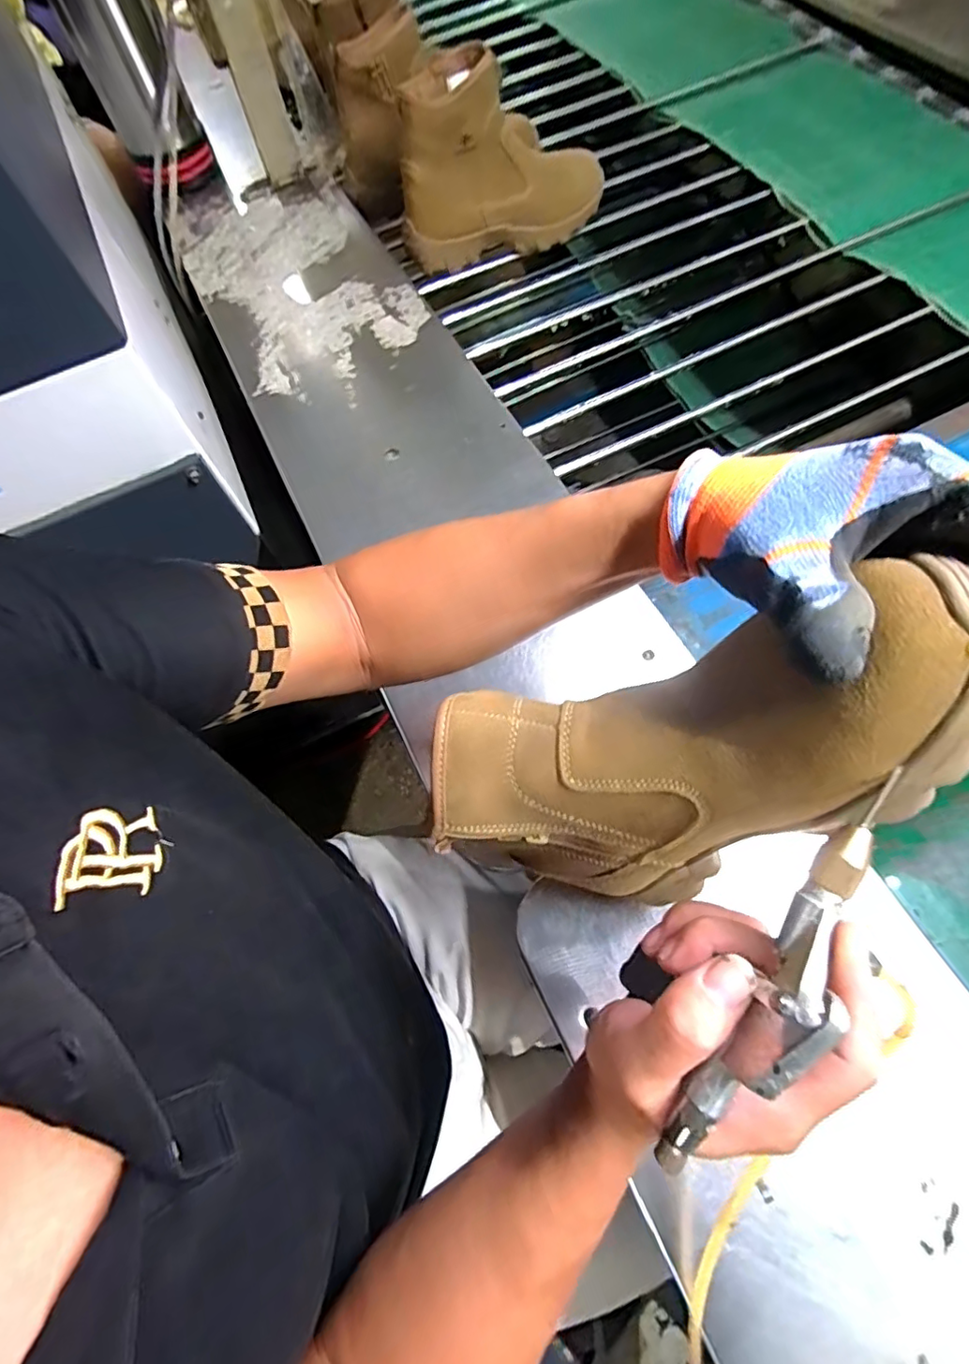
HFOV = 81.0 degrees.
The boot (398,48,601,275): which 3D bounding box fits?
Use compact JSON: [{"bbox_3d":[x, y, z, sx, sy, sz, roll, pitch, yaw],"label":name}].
[{"bbox_3d":[0.018,-0.629,0.679,0.237,0.164,0.085,-15,66,0],"label":"boot"}]

